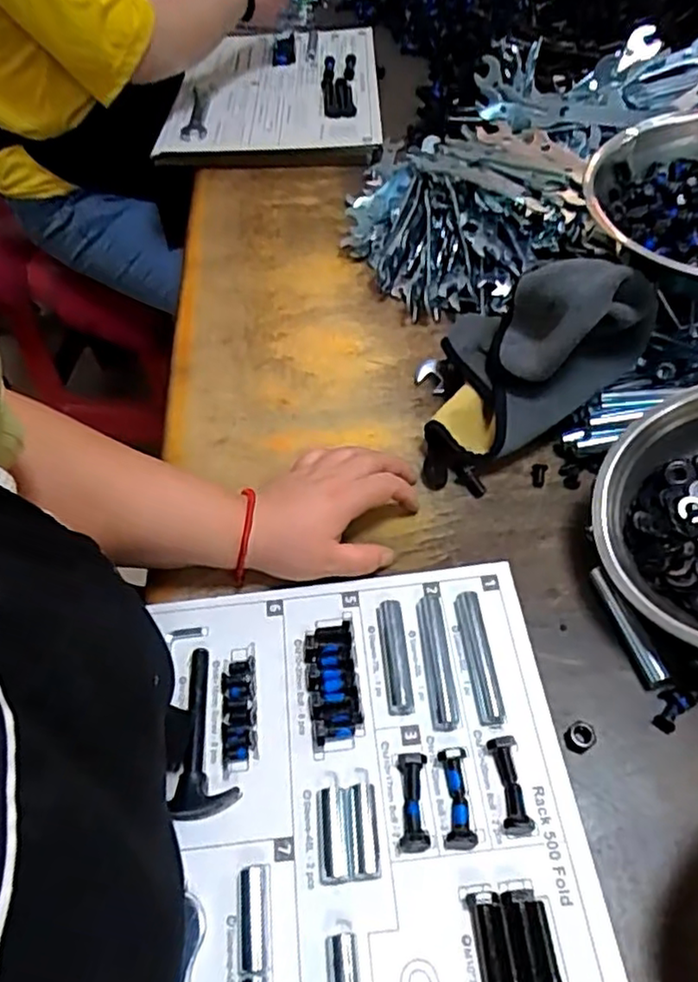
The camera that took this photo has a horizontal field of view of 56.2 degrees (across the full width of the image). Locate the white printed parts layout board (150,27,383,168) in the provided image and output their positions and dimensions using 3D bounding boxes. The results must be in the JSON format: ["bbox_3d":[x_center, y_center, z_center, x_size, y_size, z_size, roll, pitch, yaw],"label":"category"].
[{"bbox_3d":[-0.096,-0.582,0.937,0.279,0.030,0.390,0,54,3],"label":"white printed parts layout board"}]

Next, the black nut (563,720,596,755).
[{"bbox_3d":[0.147,0.156,0.415,0.021,0.009,0.017,-34,60,-20],"label":"black nut"}]

